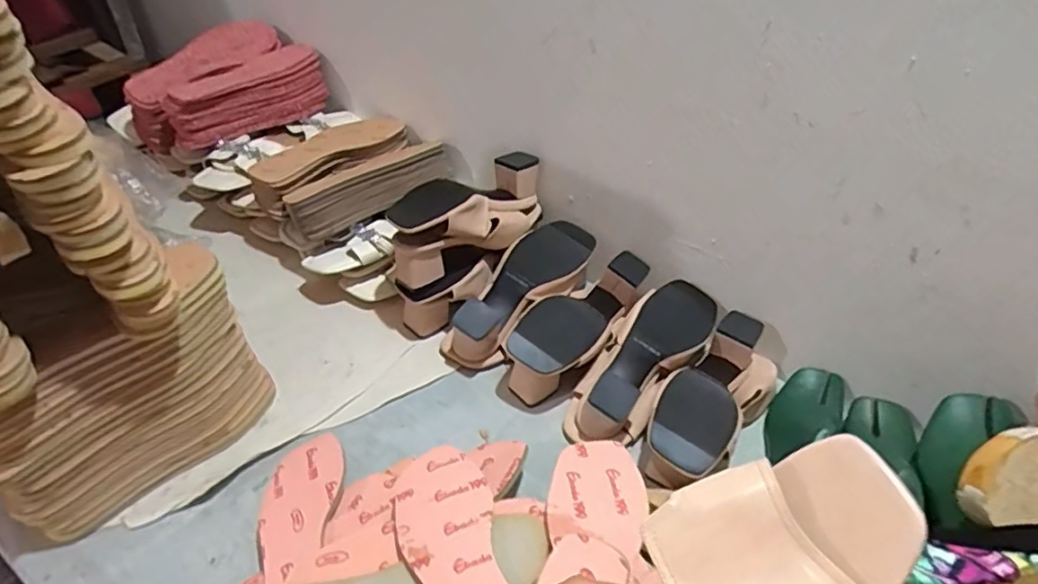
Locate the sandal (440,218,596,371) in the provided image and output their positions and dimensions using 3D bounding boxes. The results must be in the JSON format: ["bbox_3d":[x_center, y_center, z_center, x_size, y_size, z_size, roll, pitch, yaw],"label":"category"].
[{"bbox_3d":[0.002,-0.010,0.781,0.092,0.088,0.247,30,65,25],"label":"sandal"}]

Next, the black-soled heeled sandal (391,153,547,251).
[{"bbox_3d":[-0.058,-0.113,0.773,0.221,0.083,0.094,-22,48,-40],"label":"black-soled heeled sandal"}]

